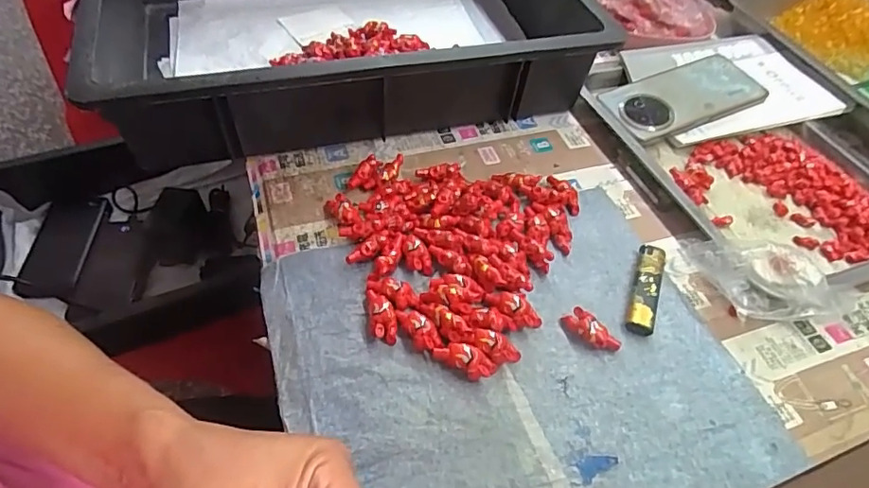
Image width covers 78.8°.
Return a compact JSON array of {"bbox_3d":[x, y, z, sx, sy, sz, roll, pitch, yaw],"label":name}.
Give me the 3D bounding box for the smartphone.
[{"bbox_3d":[0.253,-0.154,0.538,0.156,0.015,0.080,-20,59,-11],"label":"smartphone"}]

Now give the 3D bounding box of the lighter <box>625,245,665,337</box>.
[{"bbox_3d":[0.161,0.034,0.402,0.019,0.012,0.077,19,52,11],"label":"lighter"}]

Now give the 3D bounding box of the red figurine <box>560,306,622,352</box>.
[{"bbox_3d":[0.111,0.062,0.373,0.041,0.015,0.016,37,57,23],"label":"red figurine"}]

